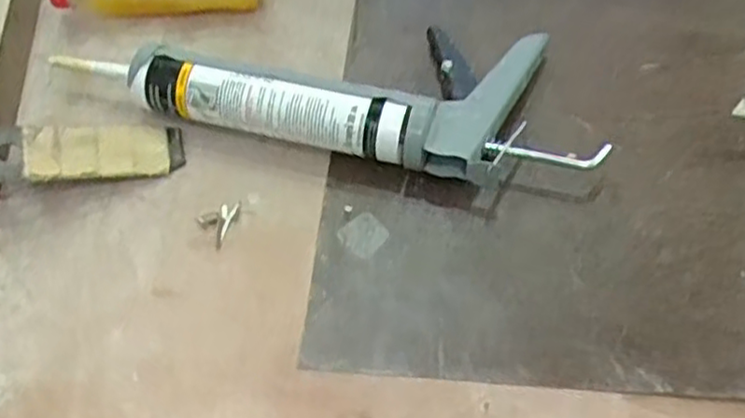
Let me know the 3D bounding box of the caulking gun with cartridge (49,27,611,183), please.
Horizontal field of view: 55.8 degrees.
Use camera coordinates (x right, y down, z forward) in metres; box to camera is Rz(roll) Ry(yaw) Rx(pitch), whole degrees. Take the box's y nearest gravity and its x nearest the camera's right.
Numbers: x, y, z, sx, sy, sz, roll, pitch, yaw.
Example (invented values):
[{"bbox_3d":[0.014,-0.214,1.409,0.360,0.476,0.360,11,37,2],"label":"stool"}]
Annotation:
[{"bbox_3d":[-0.037,-0.105,0.540,0.421,0.053,0.135,12,59,11],"label":"caulking gun with cartridge"}]

